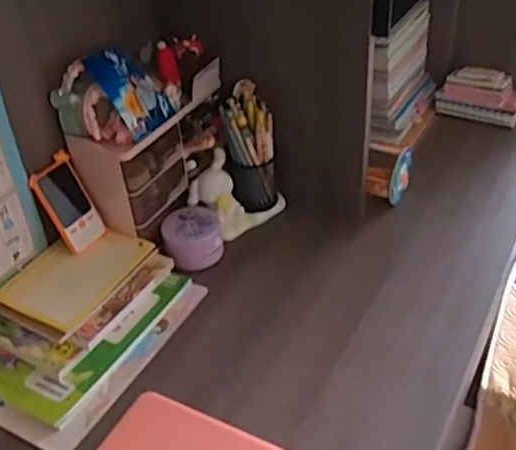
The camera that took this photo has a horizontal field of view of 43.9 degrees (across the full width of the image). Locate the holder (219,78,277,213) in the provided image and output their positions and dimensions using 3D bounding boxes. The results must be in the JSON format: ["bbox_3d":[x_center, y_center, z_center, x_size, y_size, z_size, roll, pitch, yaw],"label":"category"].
[{"bbox_3d":[-0.012,-0.110,0.939,0.073,0.171,0.068,-3,39,2],"label":"holder"}]

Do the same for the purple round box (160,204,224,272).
[{"bbox_3d":[-0.093,0.015,0.899,0.080,0.052,0.077,-3,39,2],"label":"purple round box"}]

